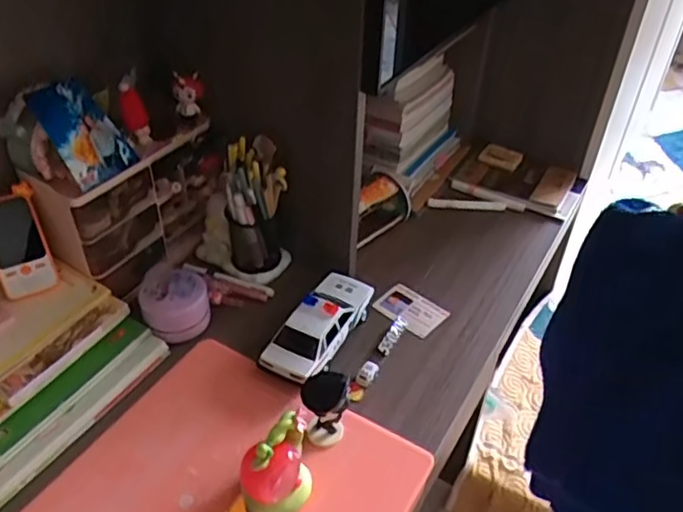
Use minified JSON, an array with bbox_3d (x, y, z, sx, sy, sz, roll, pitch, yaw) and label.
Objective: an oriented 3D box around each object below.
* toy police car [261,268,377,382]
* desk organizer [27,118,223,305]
[{"bbox_3d":[-0.025,0.083,0.782,0.076,0.053,0.179,17,42,18],"label":"toy police car"},{"bbox_3d":[-0.262,-0.059,0.838,0.081,0.176,0.235,29,47,28],"label":"desk organizer"}]

